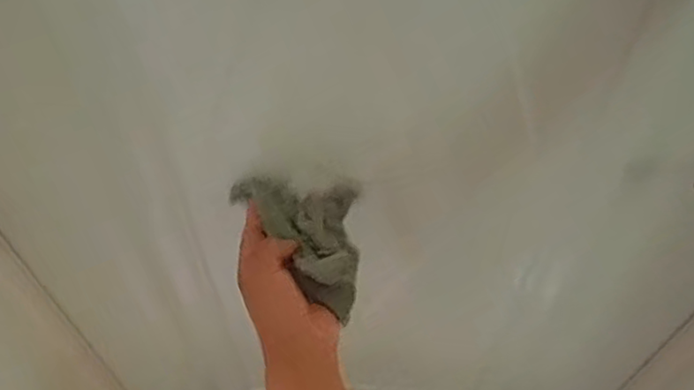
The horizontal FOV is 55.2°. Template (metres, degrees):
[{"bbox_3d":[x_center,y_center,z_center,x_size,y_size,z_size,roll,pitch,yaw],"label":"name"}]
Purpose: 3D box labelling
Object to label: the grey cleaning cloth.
[{"bbox_3d":[-0.023,0.029,0.561,0.095,0.048,0.150,-24,51,-13],"label":"grey cleaning cloth"}]

